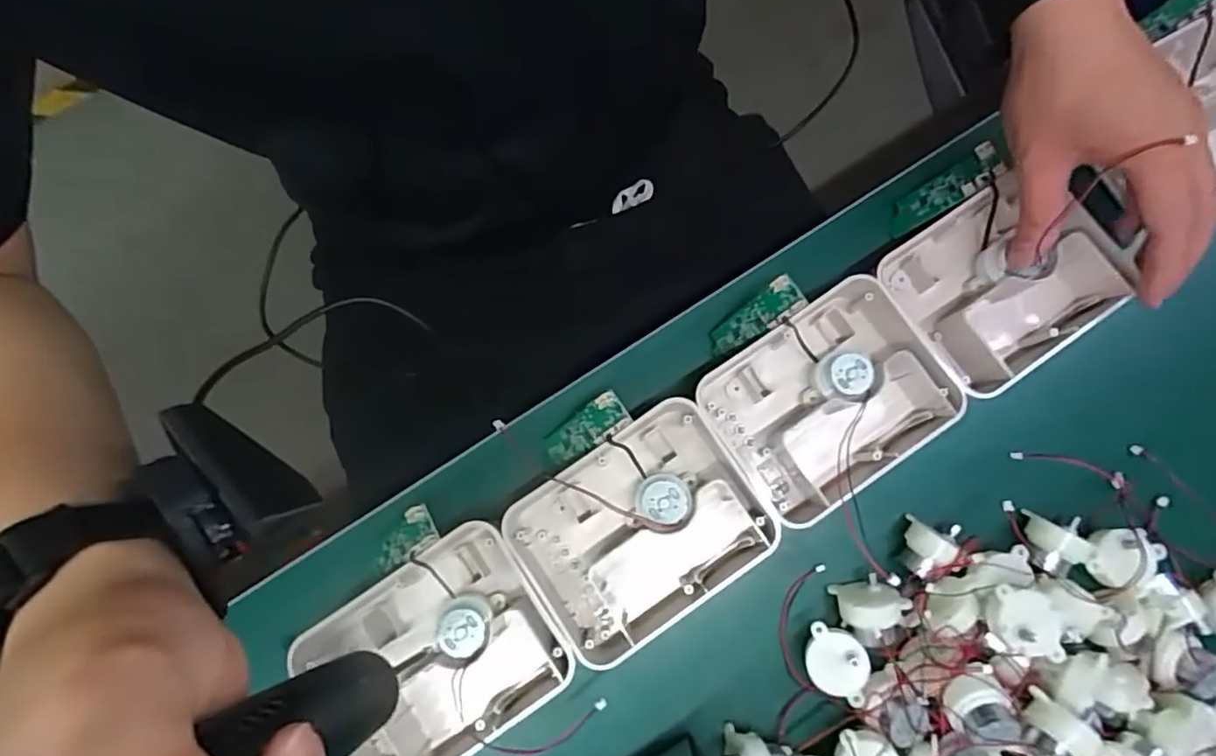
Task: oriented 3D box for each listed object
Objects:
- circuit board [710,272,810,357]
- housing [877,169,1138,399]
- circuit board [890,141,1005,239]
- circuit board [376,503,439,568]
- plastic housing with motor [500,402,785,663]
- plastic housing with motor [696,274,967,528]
[{"bbox_3d":[0.085,-0.035,0.375,0.005,0.064,0.021,-18,76,-48],"label":"circuit board"},{"bbox_3d":[0.227,-0.055,0.381,0.119,0.051,0.098,-34,81,-7],"label":"housing"},{"bbox_3d":[0.208,-0.116,0.396,0.005,0.069,0.025,10,56,-42],"label":"circuit board"},{"bbox_3d":[-0.112,0.091,0.348,0.053,0.008,0.021,-44,69,29],"label":"circuit board"},{"bbox_3d":[0.017,0.085,0.355,0.131,0.040,0.099,-32,83,-4],"label":"plastic housing with motor"},{"bbox_3d":[0.124,0.014,0.367,0.124,0.041,0.101,-35,83,-5],"label":"plastic housing with motor"}]

